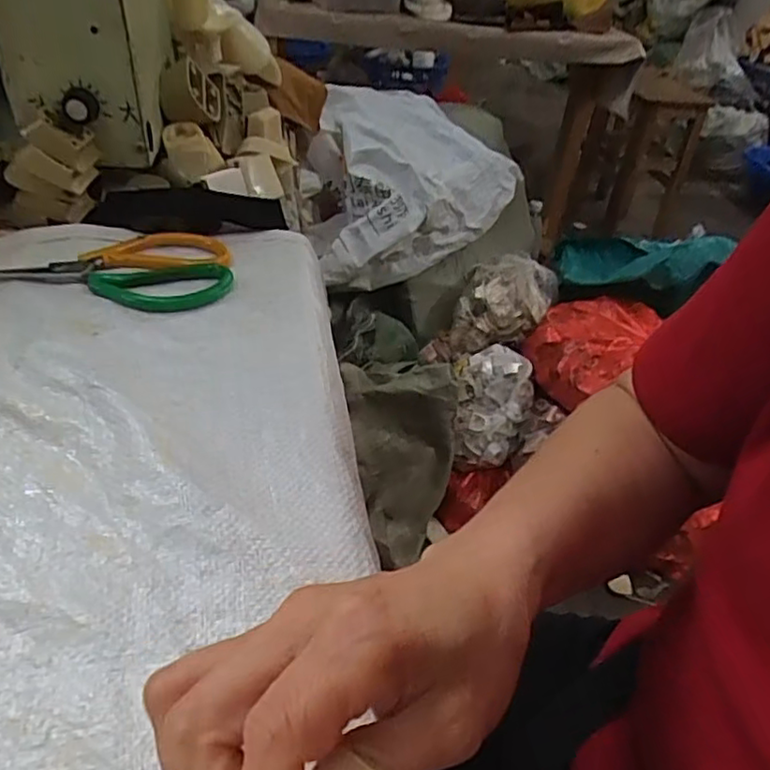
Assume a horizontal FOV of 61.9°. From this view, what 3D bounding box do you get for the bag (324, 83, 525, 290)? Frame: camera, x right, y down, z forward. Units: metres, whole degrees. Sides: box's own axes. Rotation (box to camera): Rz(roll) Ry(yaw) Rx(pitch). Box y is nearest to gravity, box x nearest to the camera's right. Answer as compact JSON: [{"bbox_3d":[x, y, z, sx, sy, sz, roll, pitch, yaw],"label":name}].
[{"bbox_3d":[0.028,-0.416,1.316,0.426,0.310,0.270,-15,43,-25],"label":"bag"}]

